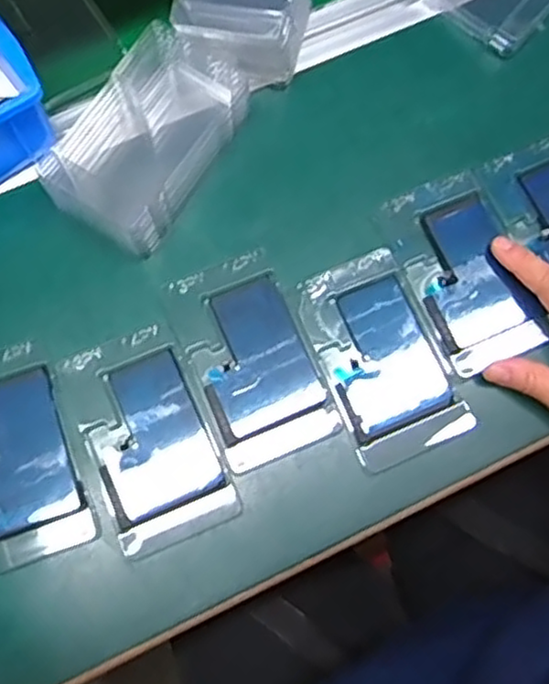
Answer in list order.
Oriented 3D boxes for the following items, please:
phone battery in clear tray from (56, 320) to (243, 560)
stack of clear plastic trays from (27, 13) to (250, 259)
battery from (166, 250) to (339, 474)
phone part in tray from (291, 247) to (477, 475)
[{"bbox_3d":[-0.075,0.057,0.417,0.074,0.010,0.127,-22,79,-8],"label":"phone battery in clear tray"},{"bbox_3d":[-0.083,-0.129,0.448,0.084,0.053,0.132,32,76,7],"label":"stack of clear plastic trays"},{"bbox_3d":[-0.015,0.009,0.430,0.074,0.007,0.126,-22,82,-6],"label":"battery"},{"bbox_3d":[0.066,0.009,0.434,0.070,0.009,0.126,-23,78,-6],"label":"phone part in tray"}]

